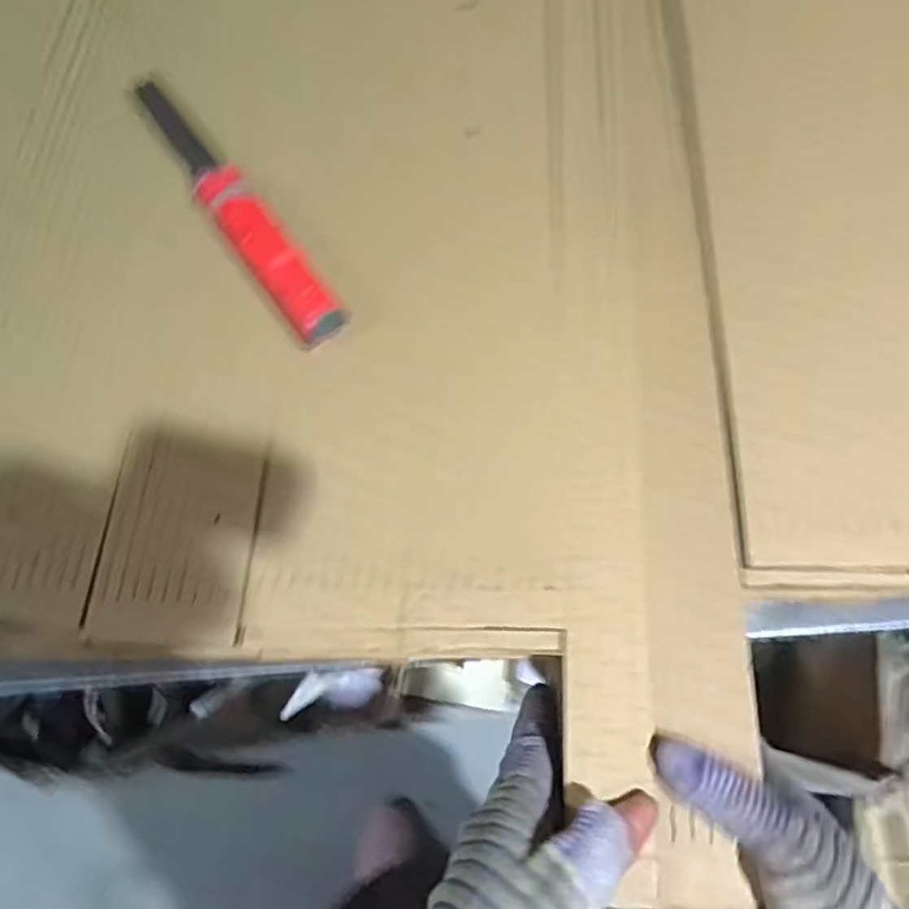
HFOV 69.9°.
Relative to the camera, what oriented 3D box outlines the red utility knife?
[{"bbox_3d":[-0.142,-0.162,0.404,0.032,0.022,0.245,-34,72,-9],"label":"red utility knife"}]

